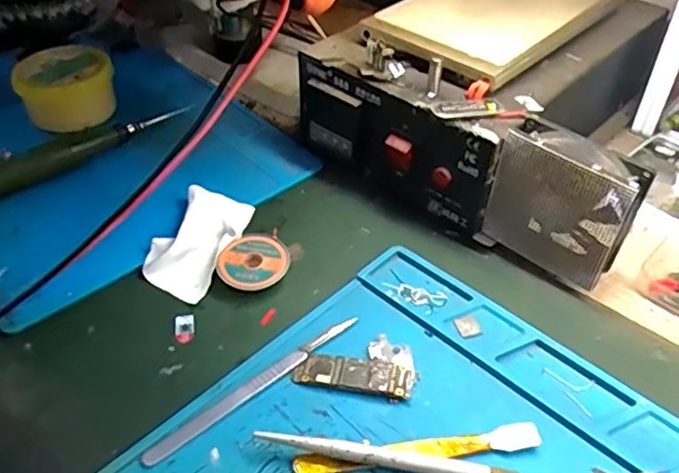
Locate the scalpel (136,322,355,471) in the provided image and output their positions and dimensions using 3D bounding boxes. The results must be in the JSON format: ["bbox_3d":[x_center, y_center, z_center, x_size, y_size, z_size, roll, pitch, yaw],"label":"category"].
[{"bbox_3d":[-0.044,0.079,0.332,0.133,0.004,0.011,-31,51,-28],"label":"scalpel"}]

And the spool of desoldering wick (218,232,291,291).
[{"bbox_3d":[-0.053,0.017,0.393,0.043,0.015,0.042,0,43,0],"label":"spool of desoldering wick"}]

